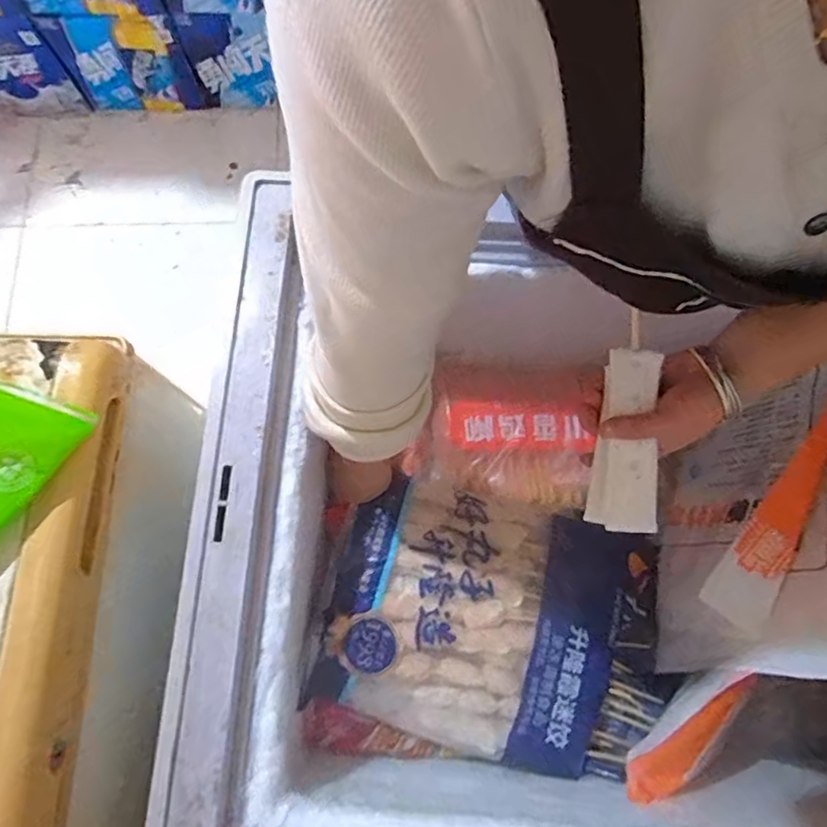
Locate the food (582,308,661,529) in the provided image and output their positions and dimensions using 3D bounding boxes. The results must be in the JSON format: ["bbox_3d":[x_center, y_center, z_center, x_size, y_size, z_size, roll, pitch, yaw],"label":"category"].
[{"bbox_3d":[0.171,0.010,0.460,0.046,0.035,0.167,3,93,1],"label":"food"}]

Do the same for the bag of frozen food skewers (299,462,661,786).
[{"bbox_3d":[0.089,0.208,0.595,0.343,0.050,0.245,19,63,-3],"label":"bag of frozen food skewers"}]

